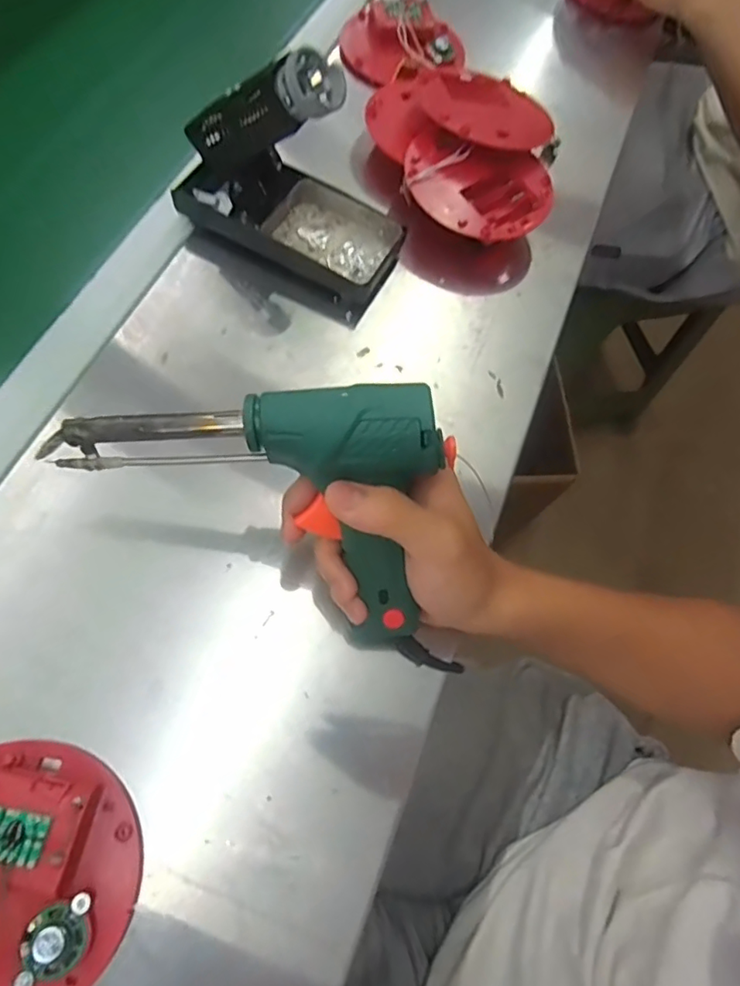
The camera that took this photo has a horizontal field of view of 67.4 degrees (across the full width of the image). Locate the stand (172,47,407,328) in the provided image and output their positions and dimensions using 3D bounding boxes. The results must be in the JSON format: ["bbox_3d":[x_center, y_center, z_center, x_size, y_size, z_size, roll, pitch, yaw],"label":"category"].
[{"bbox_3d":[-0.049,-0.230,0.391,0.163,0.115,0.102,39,68,8],"label":"stand"}]

